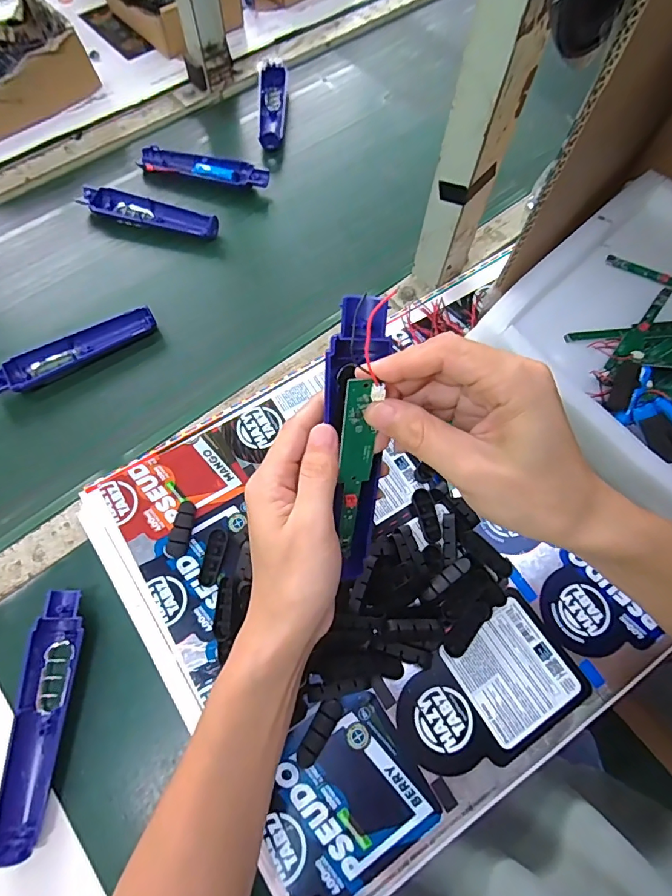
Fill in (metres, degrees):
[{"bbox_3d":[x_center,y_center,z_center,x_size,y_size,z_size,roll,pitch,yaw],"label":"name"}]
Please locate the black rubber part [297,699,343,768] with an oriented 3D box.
[{"bbox_3d":[-0.012,0.209,0.342,0.016,0.008,0.047,27,69,13],"label":"black rubber part"}]

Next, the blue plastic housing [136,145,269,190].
[{"bbox_3d":[-0.166,-0.353,0.594,0.167,0.024,0.037,14,66,7],"label":"blue plastic housing"}]

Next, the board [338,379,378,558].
[{"bbox_3d":[0.011,0.019,0.271,0.018,0.129,0.009,4,39,3],"label":"board"}]

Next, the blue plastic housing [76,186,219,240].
[{"bbox_3d":[-0.220,-0.284,0.558,0.167,0.025,0.037,12,66,6],"label":"blue plastic housing"}]

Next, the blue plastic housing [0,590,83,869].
[{"bbox_3d":[-0.222,0.198,0.346,0.037,0.019,0.171,2,65,2],"label":"blue plastic housing"}]

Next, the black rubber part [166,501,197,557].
[{"bbox_3d":[-0.132,0.070,0.400,0.016,0.010,0.048,9,66,5],"label":"black rubber part"}]

